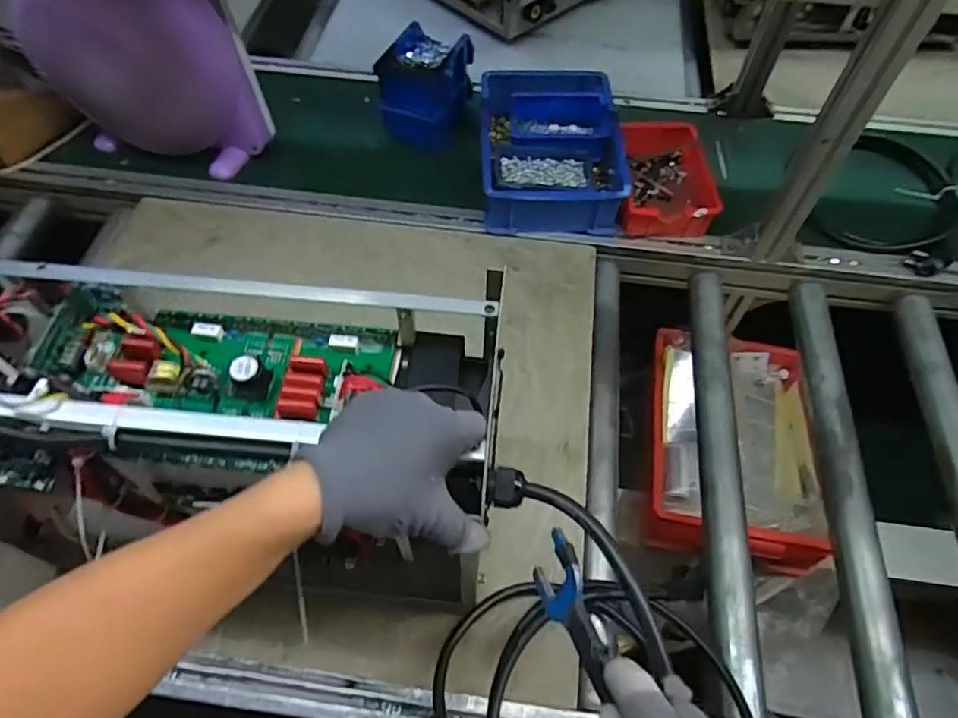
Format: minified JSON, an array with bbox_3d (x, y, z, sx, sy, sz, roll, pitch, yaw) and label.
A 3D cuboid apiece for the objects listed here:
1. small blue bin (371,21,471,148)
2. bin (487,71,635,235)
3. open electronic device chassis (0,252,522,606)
[{"bbox_3d":[-0.085,-0.435,0.974,0.124,0.121,0.150,12,59,7],"label":"small blue bin"},{"bbox_3d":[0.107,-0.328,0.938,0.208,0.081,0.280,0,58,0],"label":"bin"},{"bbox_3d":[-0.233,0.076,0.554,0.419,0.323,0.180,5,58,3],"label":"open electronic device chassis"}]

